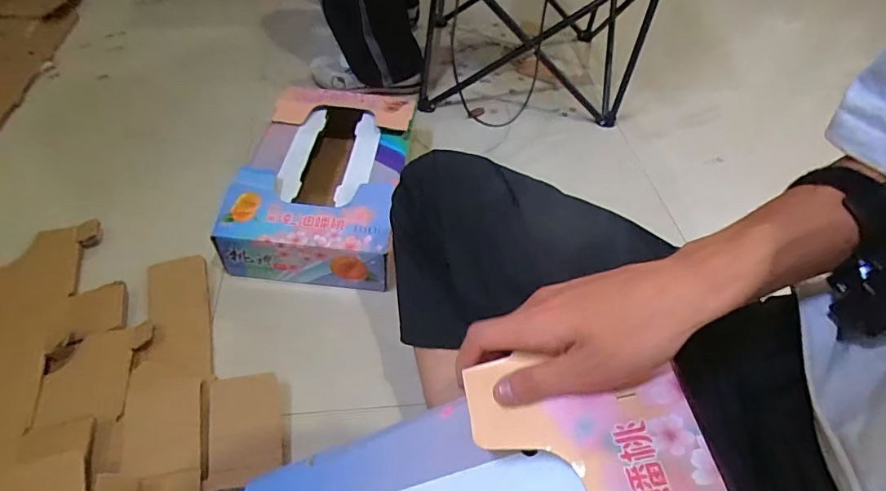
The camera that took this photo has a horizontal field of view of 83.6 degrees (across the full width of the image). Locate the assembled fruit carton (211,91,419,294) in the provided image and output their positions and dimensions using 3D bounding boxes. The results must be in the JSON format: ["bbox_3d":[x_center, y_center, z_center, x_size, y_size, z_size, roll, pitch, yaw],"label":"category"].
[{"bbox_3d":[-0.203,-0.112,0.866,0.264,0.125,0.381,6,49,-2],"label":"assembled fruit carton"}]

